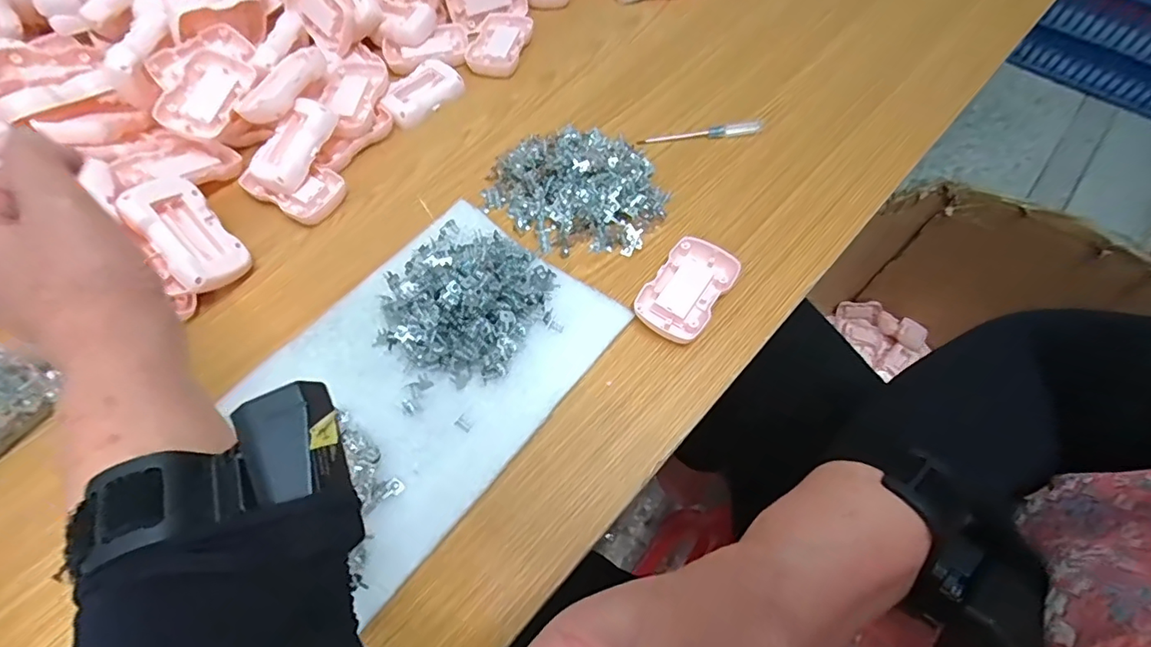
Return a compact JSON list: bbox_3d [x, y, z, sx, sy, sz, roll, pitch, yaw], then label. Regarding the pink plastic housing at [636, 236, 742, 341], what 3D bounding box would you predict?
[{"bbox_3d":[0.086,-0.026,0.402,0.053,0.016,0.087,31,67,17],"label":"pink plastic housing"}]

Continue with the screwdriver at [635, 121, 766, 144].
[{"bbox_3d":[0.118,-0.181,0.489,0.115,0.010,0.012,-5,62,-1],"label":"screwdriver"}]

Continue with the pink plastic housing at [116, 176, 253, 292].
[{"bbox_3d":[-0.291,-0.067,0.393,0.083,0.015,0.049,57,41,-15],"label":"pink plastic housing"}]

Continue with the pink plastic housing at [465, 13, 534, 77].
[{"bbox_3d":[-0.081,-0.299,0.557,0.057,0.018,0.088,12,62,8],"label":"pink plastic housing"}]

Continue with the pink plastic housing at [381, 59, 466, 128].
[{"bbox_3d":[-0.152,-0.228,0.516,0.046,0.023,0.080,33,67,18],"label":"pink plastic housing"}]

